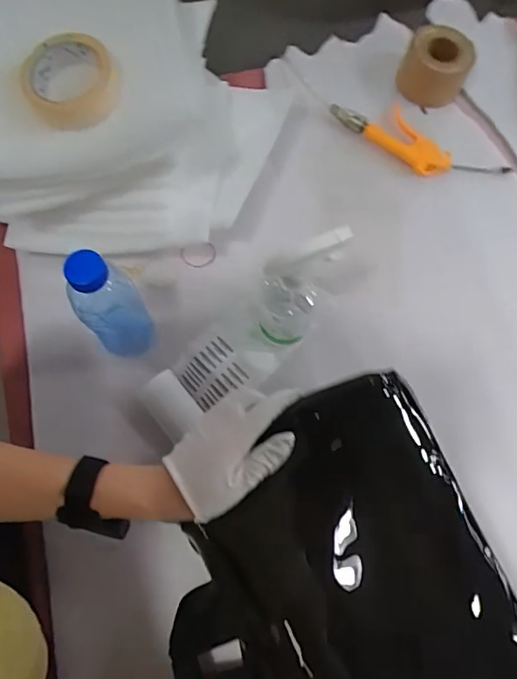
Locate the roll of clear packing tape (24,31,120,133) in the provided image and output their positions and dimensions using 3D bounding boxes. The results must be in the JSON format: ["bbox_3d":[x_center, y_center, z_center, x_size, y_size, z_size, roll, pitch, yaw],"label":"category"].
[{"bbox_3d":[-0.214,-0.290,0.561,0.103,0.046,0.106,0,73,0],"label":"roll of clear packing tape"}]

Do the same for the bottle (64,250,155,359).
[{"bbox_3d":[-0.175,-0.039,0.593,0.055,0.223,0.076,38,77,11],"label":"bottle"}]

